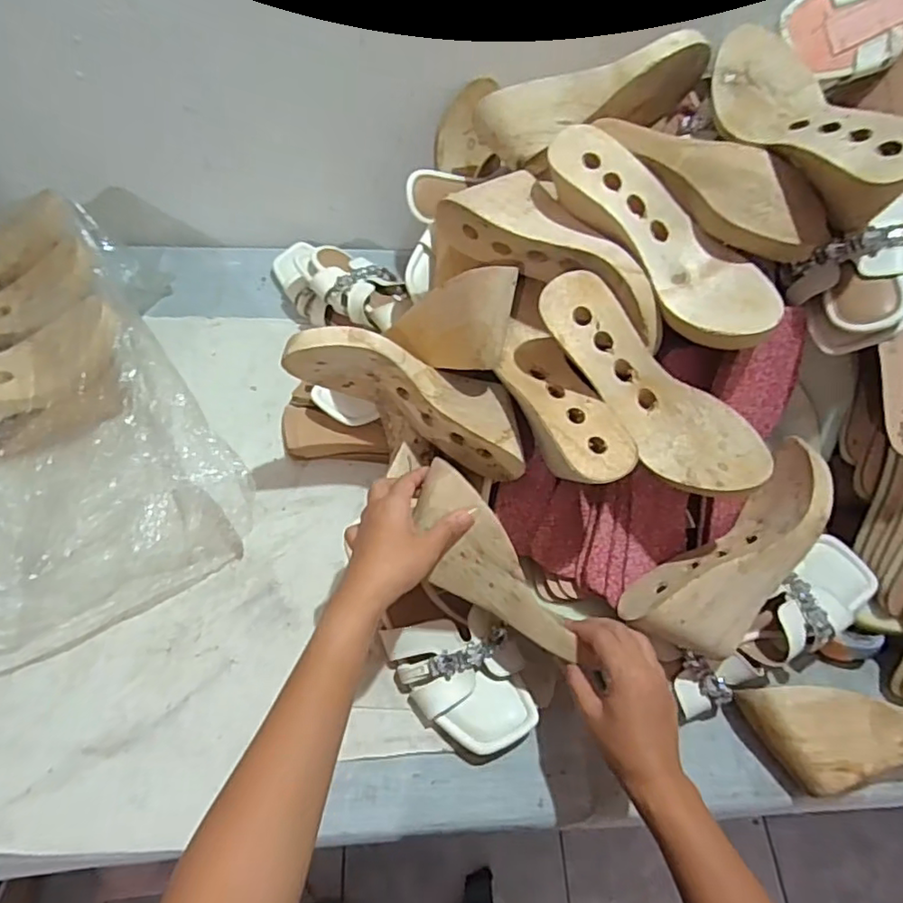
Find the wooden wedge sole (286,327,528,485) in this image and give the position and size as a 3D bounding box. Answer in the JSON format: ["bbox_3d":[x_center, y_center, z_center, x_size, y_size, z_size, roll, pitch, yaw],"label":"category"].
[{"bbox_3d":[-0.034,-0.050,0.541,0.228,0.083,0.069,29,58,-11],"label":"wooden wedge sole"}]

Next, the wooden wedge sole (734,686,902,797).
[{"bbox_3d":[0.375,0.237,0.501,0.231,0.089,0.081,-1,58,-5],"label":"wooden wedge sole"}]

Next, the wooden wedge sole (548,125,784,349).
[{"bbox_3d":[0.174,-0.181,0.494,0.071,0.058,0.233,-40,85,-24],"label":"wooden wedge sole"}]

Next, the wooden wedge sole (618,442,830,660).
[{"bbox_3d":[0.248,0.088,0.509,0.215,0.068,0.085,-43,69,-9],"label":"wooden wedge sole"}]

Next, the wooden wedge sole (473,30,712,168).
[{"bbox_3d":[0.140,-0.342,0.583,0.230,0.076,0.070,-13,58,9],"label":"wooden wedge sole"}]

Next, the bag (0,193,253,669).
[{"bbox_3d":[-0.446,-0.037,0.563,0.359,0.136,0.445,-26,64,-19],"label":"bag"}]

